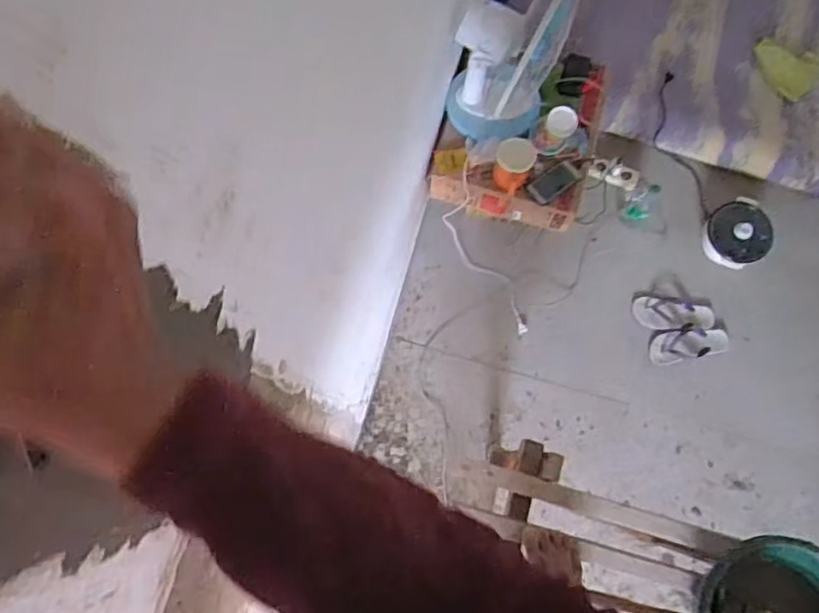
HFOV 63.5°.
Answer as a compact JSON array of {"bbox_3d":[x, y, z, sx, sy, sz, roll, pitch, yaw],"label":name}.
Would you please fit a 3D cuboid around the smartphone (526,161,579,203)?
[{"bbox_3d":[0.394,-0.339,1.806,0.132,0.012,0.073,-33,110,20],"label":"smartphone"}]

